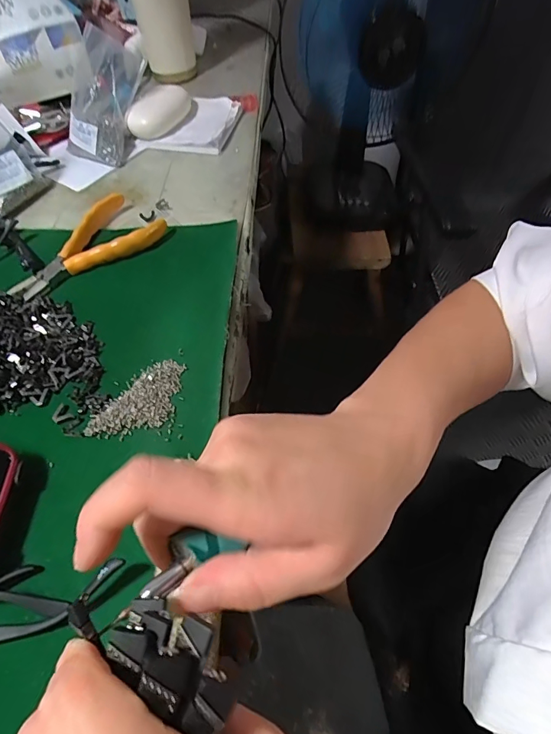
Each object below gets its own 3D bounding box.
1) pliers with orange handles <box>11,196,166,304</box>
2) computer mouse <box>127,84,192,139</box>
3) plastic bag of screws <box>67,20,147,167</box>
[{"bbox_3d":[-0.179,-0.114,0.390,0.141,0.020,0.069,-33,60,-20],"label":"pliers with orange handles"},{"bbox_3d":[-0.142,-0.313,0.520,0.045,0.037,0.090,28,60,19],"label":"computer mouse"},{"bbox_3d":[-0.198,-0.307,0.472,0.077,0.110,0.103,13,56,11],"label":"plastic bag of screws"}]

